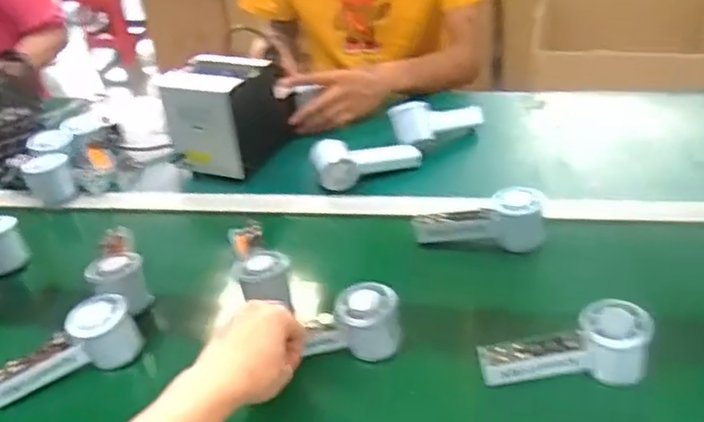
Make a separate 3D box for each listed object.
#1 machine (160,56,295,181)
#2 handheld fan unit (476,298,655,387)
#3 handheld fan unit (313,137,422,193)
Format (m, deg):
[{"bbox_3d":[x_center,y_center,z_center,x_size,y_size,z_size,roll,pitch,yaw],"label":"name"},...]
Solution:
[{"bbox_3d":[-0.191,-0.151,0.996,0.121,0.143,0.141,11,37,26],"label":"machine"},{"bbox_3d":[0.196,0.120,0.610,0.148,0.066,0.061,-2,33,7],"label":"handheld fan unit"},{"bbox_3d":[0.022,-0.076,0.938,0.154,0.056,0.061,-14,33,-12],"label":"handheld fan unit"}]

